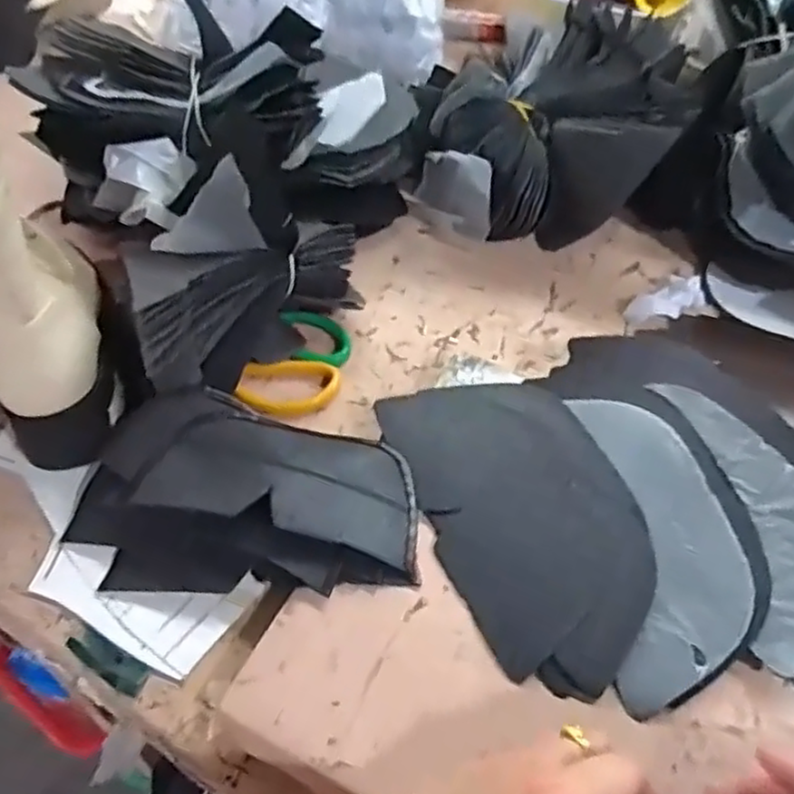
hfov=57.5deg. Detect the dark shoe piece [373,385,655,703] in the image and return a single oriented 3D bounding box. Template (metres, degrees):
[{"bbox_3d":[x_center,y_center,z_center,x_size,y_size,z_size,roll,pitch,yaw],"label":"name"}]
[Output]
[{"bbox_3d":[0.079,0.067,0.455,0.117,0.023,0.222,-17,51,-14],"label":"dark shoe piece"}]

